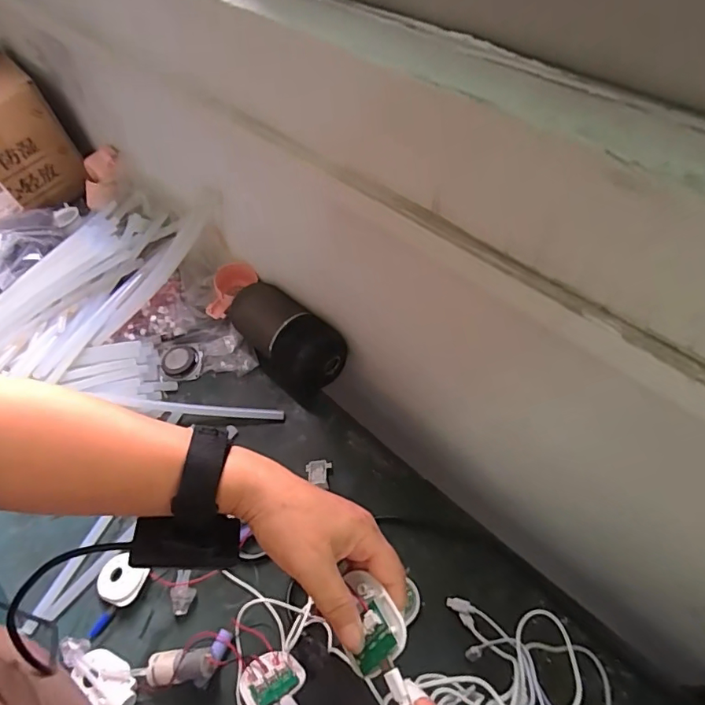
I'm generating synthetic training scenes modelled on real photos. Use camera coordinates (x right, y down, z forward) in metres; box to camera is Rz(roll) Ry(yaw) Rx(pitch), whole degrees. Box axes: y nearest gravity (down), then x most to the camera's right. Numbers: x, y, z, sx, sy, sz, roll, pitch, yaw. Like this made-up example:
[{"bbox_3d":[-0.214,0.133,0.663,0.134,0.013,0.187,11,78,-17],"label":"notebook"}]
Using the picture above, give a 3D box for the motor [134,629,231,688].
[{"bbox_3d":[-0.155,0.292,0.462,0.089,0.034,0.036,-18,55,-9],"label":"motor"}]

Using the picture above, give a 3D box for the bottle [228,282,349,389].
[{"bbox_3d":[-0.088,-0.025,0.632,0.076,0.078,0.172,-37,60,-20],"label":"bottle"}]

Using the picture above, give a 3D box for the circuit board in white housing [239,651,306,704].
[{"bbox_3d":[-0.068,0.273,0.415,0.052,0.012,0.057,-20,12,-25],"label":"circuit board in white housing"}]

